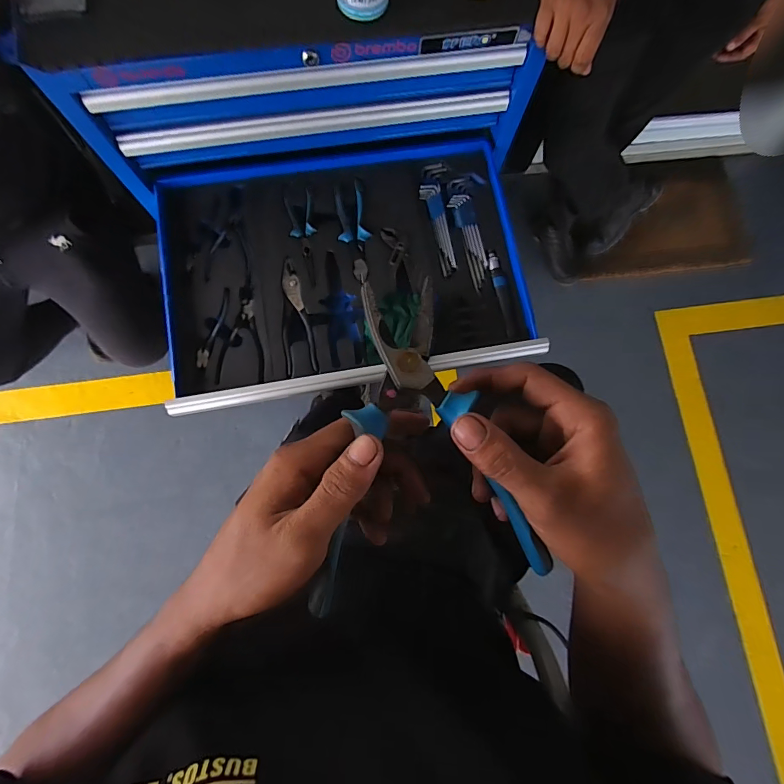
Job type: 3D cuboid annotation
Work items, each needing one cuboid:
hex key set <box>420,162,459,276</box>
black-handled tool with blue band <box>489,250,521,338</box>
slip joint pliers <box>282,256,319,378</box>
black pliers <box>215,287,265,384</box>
[{"bbox_3d":[0.083,-0.314,0.752,0.052,0.014,0.224,-5,80,-3],"label":"hex key set"},{"bbox_3d":[0.194,-0.172,0.722,0.025,0.018,0.164,-10,81,-4],"label":"black-handled tool with blue band"},{"bbox_3d":[-0.163,-0.129,0.699,0.050,0.013,0.204,-11,81,-4],"label":"slip joint pliers"},{"bbox_3d":[-0.247,-0.096,0.689,0.077,0.011,0.164,0,80,-3],"label":"black pliers"}]

